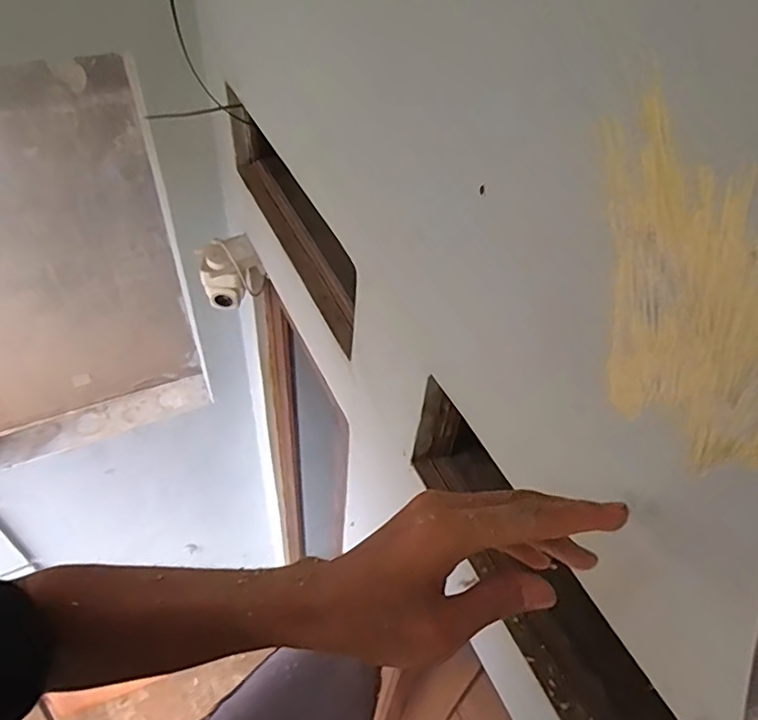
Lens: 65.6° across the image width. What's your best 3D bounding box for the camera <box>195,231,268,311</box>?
[{"bbox_3d":[-0.269,-0.153,1.083,0.112,0.130,0.082,-6,49,-10],"label":"camera"}]

